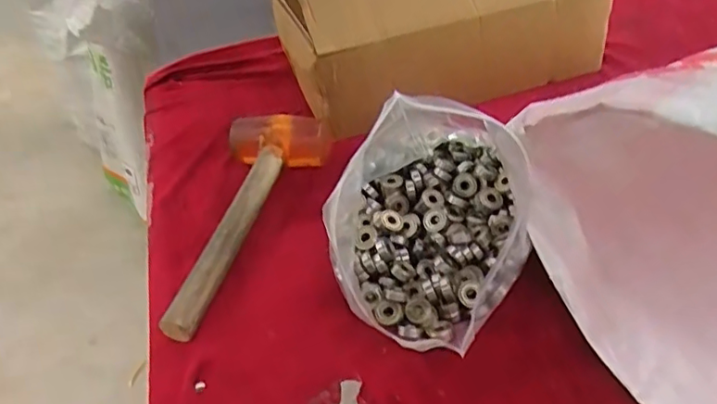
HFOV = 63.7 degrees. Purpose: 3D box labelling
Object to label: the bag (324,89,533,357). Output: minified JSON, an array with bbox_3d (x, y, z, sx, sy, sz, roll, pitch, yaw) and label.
[{"bbox_3d":[0.061,-0.002,0.471,0.143,0.144,0.187,15,45,24],"label":"bag"}]

